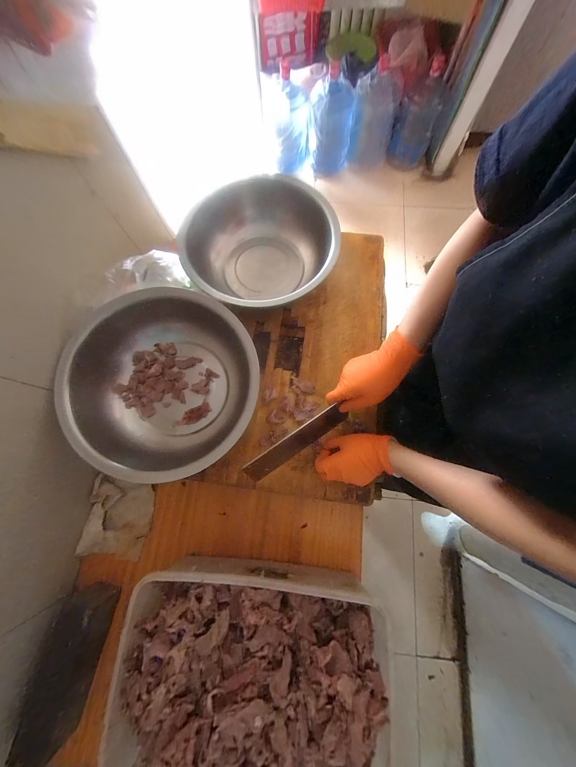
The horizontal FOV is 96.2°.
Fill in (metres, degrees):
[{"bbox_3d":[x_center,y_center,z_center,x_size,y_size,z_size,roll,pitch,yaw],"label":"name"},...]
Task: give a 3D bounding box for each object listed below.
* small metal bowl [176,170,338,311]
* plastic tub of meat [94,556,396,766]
[{"bbox_3d":[-0.050,-0.295,0.602,0.306,0.123,0.299,0,74,1],"label":"small metal bowl"},{"bbox_3d":[-0.065,0.464,0.416,0.391,0.180,0.273,4,74,3],"label":"plastic tub of meat"}]

